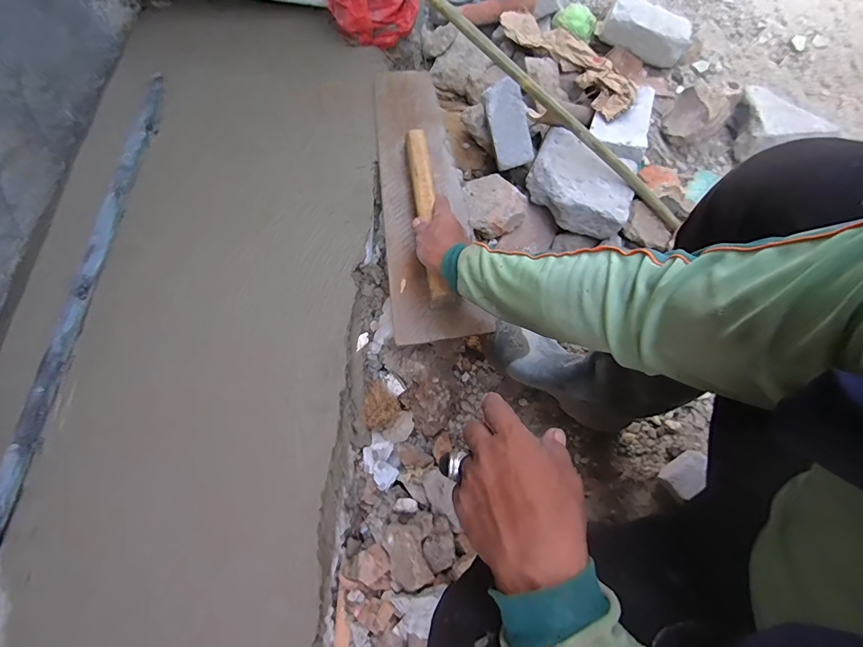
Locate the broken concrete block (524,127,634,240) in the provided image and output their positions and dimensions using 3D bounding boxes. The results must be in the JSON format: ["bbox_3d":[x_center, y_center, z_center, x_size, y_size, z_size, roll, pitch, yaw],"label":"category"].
[{"bbox_3d":[0.282,-0.266,0.799,0.139,0.068,0.224,-42,77,-11],"label":"broken concrete block"}]

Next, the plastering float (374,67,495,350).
[{"bbox_3d":[-0.016,-0.236,0.685,0.139,0.080,0.541,-5,68,-1],"label":"plastering float"}]

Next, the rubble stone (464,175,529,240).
[{"bbox_3d":[0.122,-0.237,0.816,0.122,0.055,0.130,-6,73,-1],"label":"rubble stone"}]

